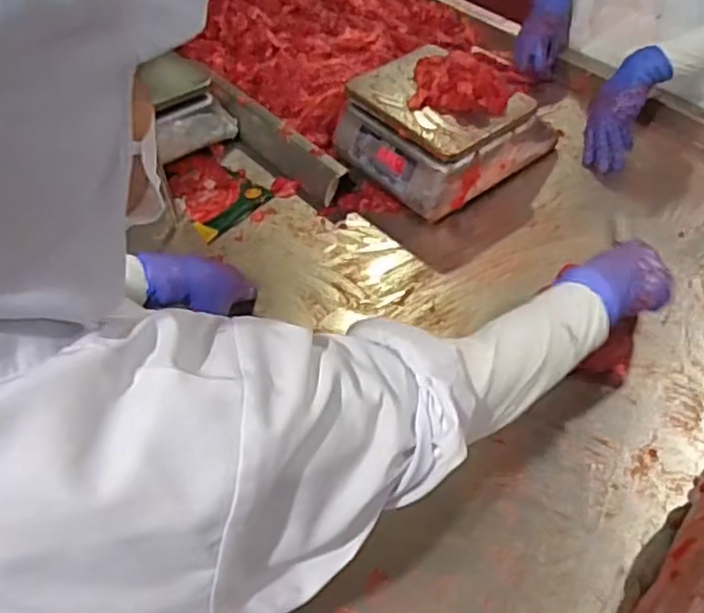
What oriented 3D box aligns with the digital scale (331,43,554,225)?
[{"bbox_3d":[0.134,-0.277,1.042,0.260,0.111,0.238,-34,56,-25],"label":"digital scale"}]

